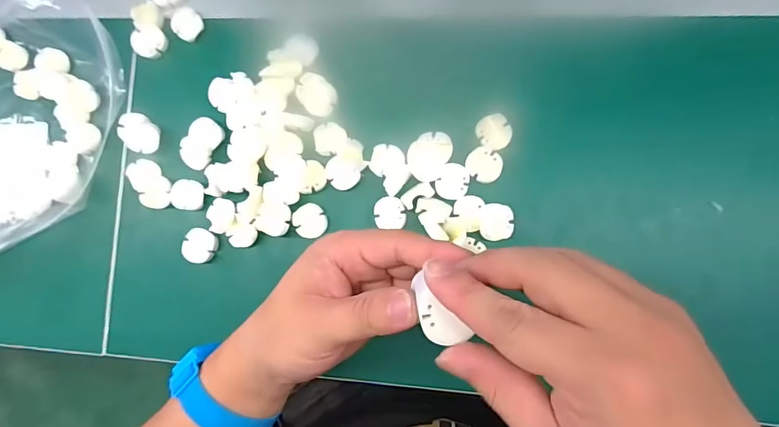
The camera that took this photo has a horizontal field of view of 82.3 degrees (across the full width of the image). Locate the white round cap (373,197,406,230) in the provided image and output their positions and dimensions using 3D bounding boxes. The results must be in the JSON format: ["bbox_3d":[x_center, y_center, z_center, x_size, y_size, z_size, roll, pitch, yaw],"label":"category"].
[{"bbox_3d":[0.001,-0.001,0.351,0.024,0.005,0.025,0,86,6],"label":"white round cap"}]

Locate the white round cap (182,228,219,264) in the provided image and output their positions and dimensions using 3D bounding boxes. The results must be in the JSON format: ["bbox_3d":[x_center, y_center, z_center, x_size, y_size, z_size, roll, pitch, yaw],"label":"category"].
[{"bbox_3d":[-0.155,0.026,0.367,0.025,0.007,0.028,25,89,7],"label":"white round cap"}]

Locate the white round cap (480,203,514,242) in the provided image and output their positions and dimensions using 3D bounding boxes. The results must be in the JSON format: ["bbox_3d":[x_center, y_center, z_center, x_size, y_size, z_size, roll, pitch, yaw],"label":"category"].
[{"bbox_3d":[0.081,0.007,0.337,0.024,0.004,0.028,5,87,7],"label":"white round cap"}]

